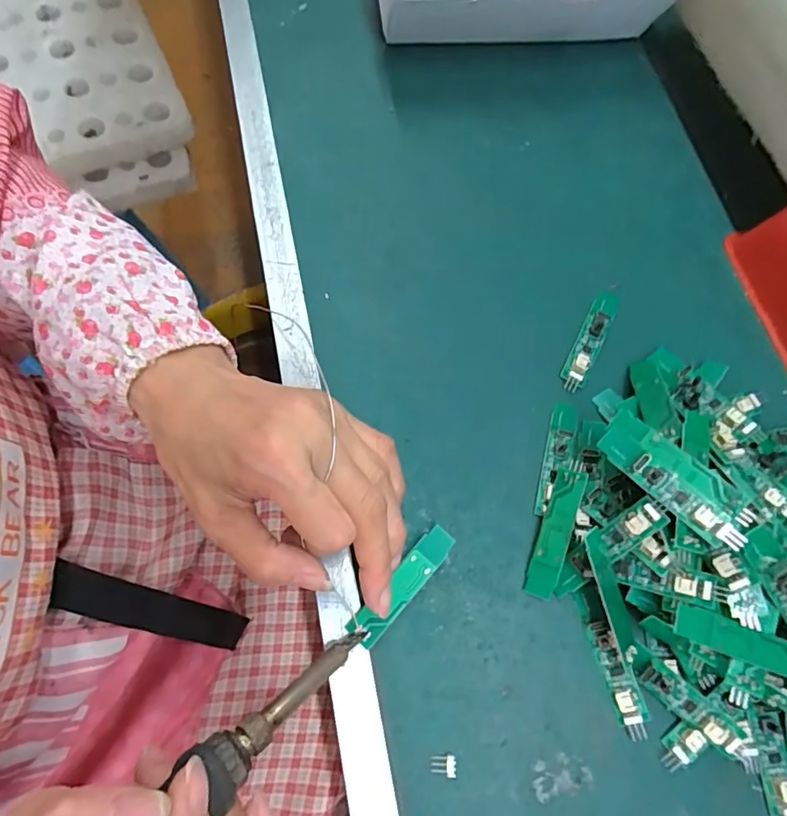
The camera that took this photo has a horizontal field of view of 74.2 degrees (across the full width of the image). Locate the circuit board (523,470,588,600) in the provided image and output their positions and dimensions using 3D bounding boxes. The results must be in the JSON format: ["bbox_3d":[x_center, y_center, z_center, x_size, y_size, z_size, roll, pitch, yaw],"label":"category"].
[{"bbox_3d":[0.079,0.061,0.255,0.015,0.004,0.062,14,76,30],"label":"circuit board"}]

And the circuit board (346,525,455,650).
[{"bbox_3d":[0.004,0.082,0.242,0.015,0.004,0.062,39,78,11],"label":"circuit board"}]

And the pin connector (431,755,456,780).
[{"bbox_3d":[0.022,0.156,0.226,0.010,0.005,0.008,0,71,-2],"label":"pin connector"}]

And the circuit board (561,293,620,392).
[{"bbox_3d":[0.112,-0.040,0.295,0.014,0.006,0.069,28,72,7],"label":"circuit board"}]

